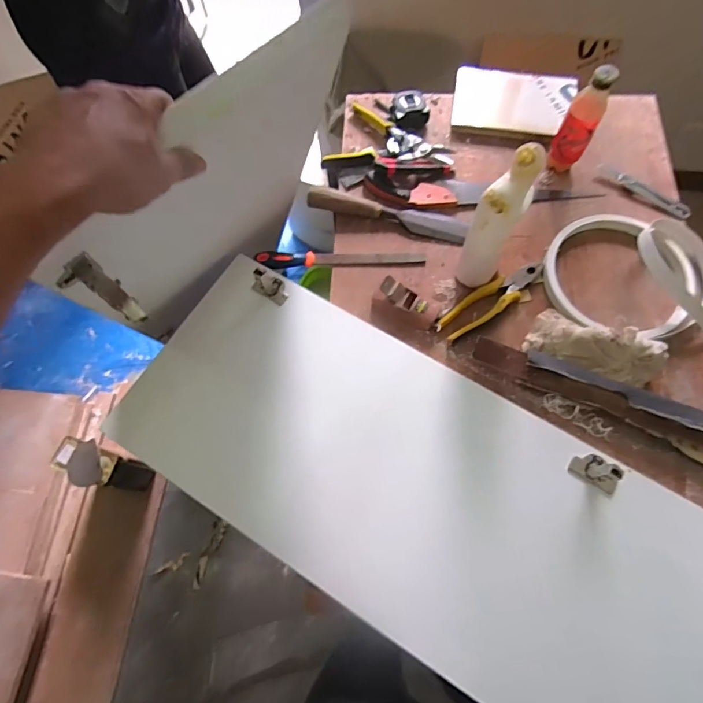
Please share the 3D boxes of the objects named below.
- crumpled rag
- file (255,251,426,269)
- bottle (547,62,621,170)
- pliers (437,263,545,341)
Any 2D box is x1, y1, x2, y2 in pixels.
[{"bbox_3d":[0.372,-0.008,0.688,0.192,0.047,0.078,23,73,11],"label":"crumpled rag"},{"bbox_3d":[-0.019,-0.162,0.791,0.290,0.024,0.029,0,70,2],"label":"file"},{"bbox_3d":[0.380,-0.378,0.751,0.053,0.177,0.059,28,73,12],"label":"bottle"},{"bbox_3d":[0.230,-0.087,0.740,0.212,0.017,0.052,-29,71,-8],"label":"pliers"}]

